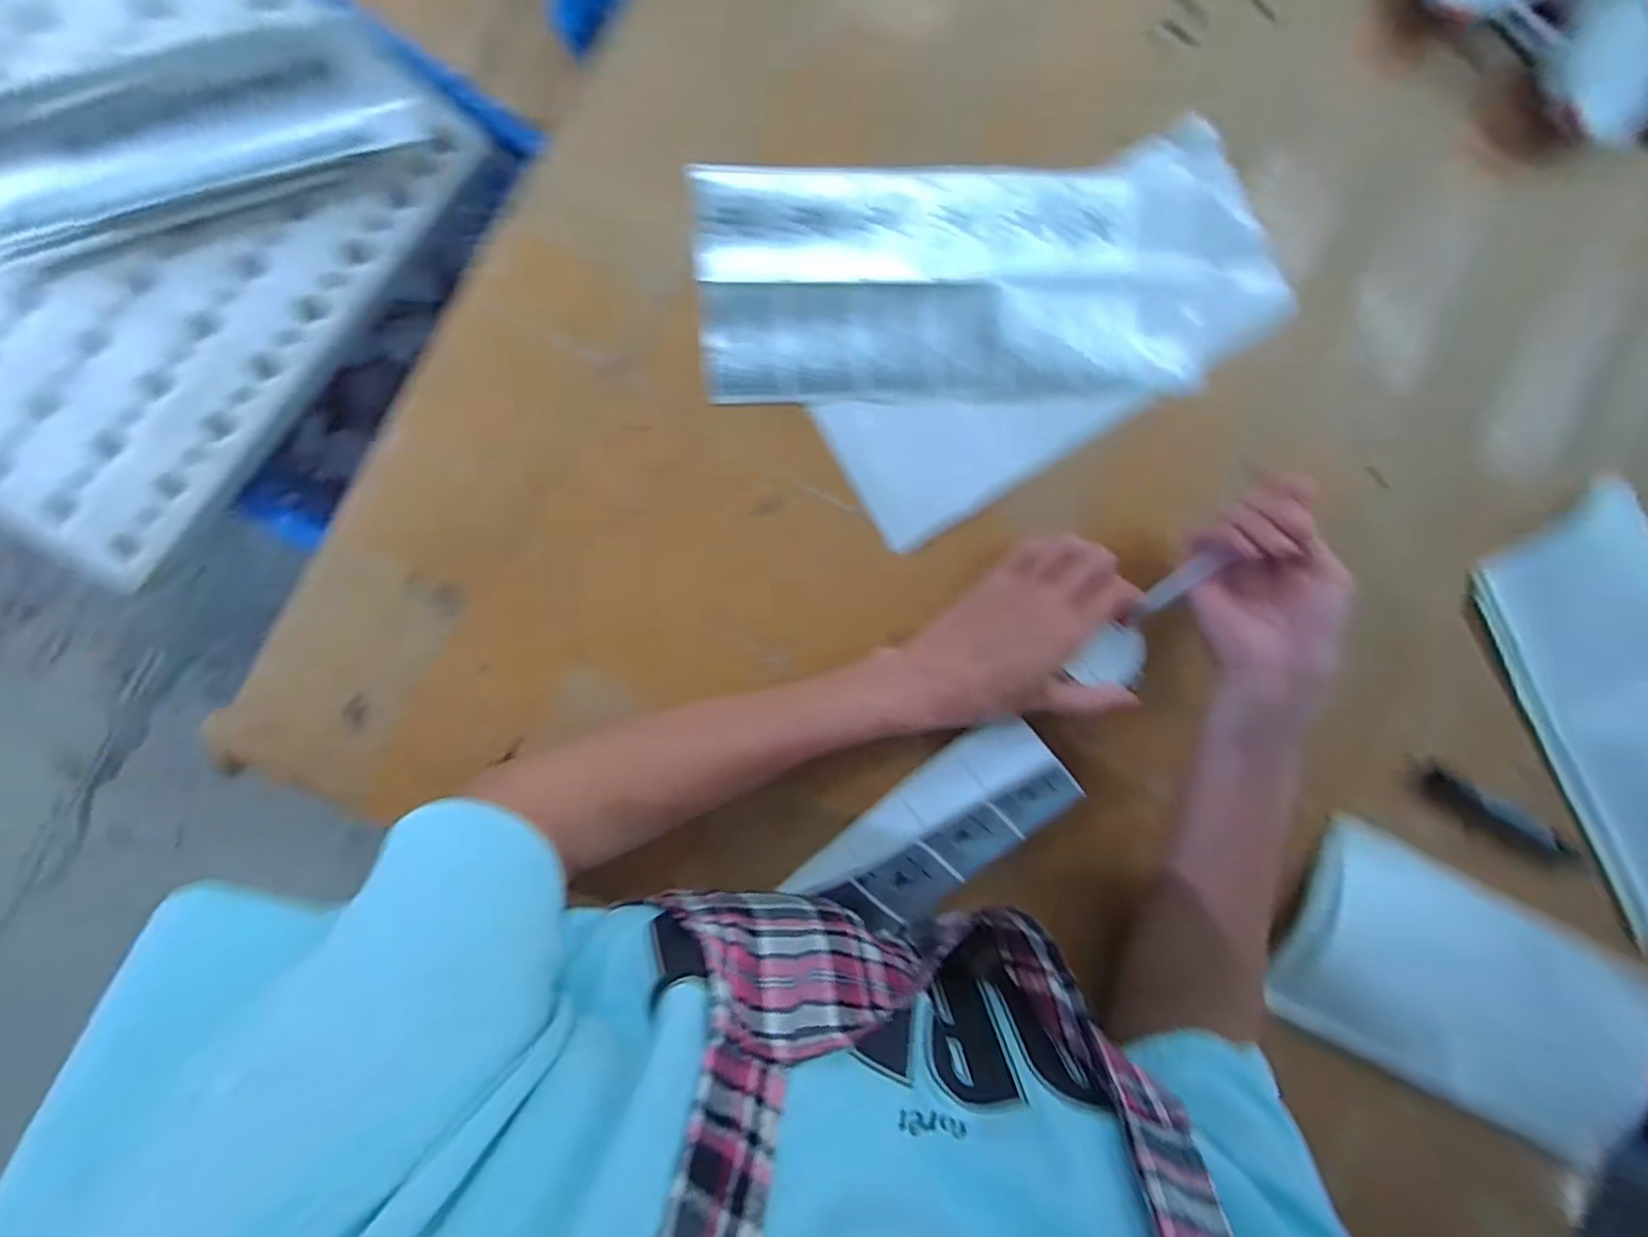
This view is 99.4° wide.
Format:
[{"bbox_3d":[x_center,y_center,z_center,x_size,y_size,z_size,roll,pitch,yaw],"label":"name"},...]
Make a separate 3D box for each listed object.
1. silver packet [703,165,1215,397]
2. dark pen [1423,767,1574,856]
[{"bbox_3d":[0.073,-0.190,0.396,0.281,0.015,0.127,-4,94,-7],"label":"silver packet"},{"bbox_3d":[0.443,0.129,0.460,0.119,0.011,0.017,28,90,-8],"label":"dark pen"}]

